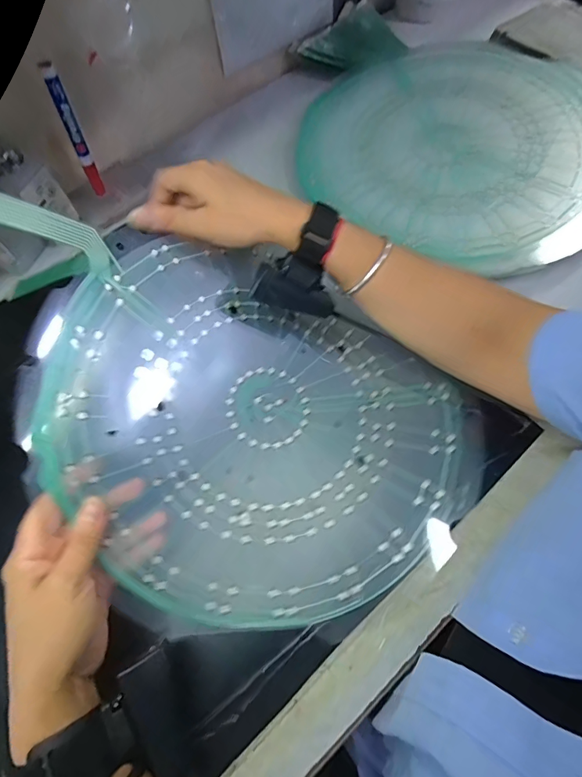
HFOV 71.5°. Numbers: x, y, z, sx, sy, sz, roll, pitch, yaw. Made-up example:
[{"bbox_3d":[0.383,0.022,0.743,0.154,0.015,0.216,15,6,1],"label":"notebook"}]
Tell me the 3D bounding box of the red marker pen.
[{"bbox_3d":[-0.236,-0.275,0.447,0.021,0.144,0.014,-25,66,-9],"label":"red marker pen"}]

